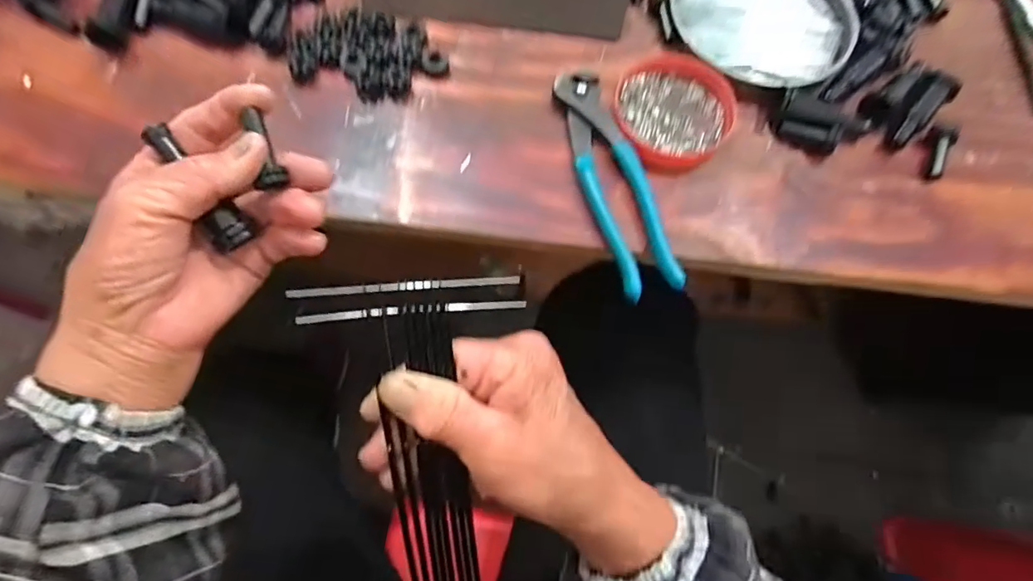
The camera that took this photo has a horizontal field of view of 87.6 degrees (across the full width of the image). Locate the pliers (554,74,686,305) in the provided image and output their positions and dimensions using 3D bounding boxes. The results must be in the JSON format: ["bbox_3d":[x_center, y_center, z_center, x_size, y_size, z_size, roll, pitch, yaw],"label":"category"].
[{"bbox_3d":[0.063,-0.073,0.346,0.036,0.018,0.160,-14,67,-9],"label":"pliers"}]

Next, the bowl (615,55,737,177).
[{"bbox_3d":[0.105,-0.125,0.365,0.081,0.016,0.086,1,66,-2],"label":"bowl"}]

